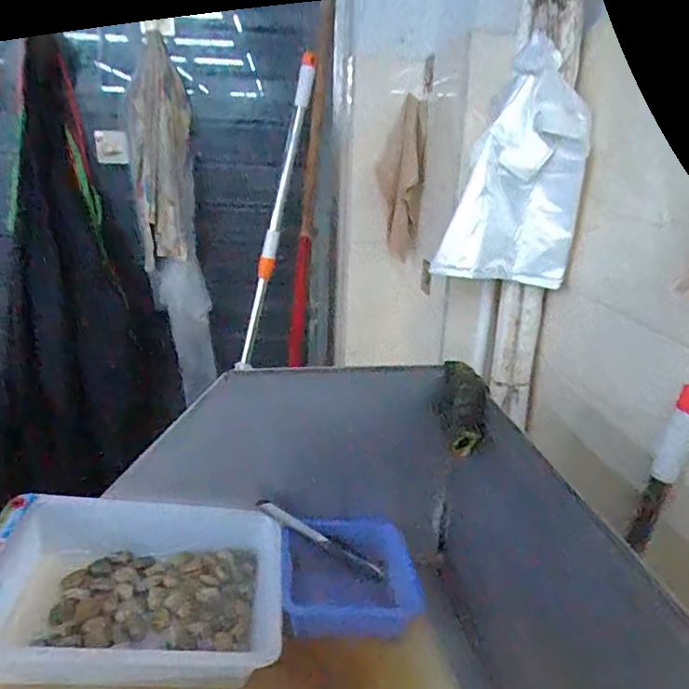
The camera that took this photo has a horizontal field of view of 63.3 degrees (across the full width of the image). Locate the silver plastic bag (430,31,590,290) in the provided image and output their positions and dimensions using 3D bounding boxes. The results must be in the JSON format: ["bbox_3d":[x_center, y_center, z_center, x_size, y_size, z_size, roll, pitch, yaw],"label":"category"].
[{"bbox_3d":[0.263,-0.267,0.883,0.207,0.338,0.058,8,20,17],"label":"silver plastic bag"}]

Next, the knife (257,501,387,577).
[{"bbox_3d":[-0.034,0.278,0.796,0.209,0.018,0.014,34,14,-12],"label":"knife"}]

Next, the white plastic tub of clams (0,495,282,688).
[{"bbox_3d":[-0.252,0.282,0.662,0.335,0.107,0.249,-1,19,-7],"label":"white plastic tub of clams"}]

